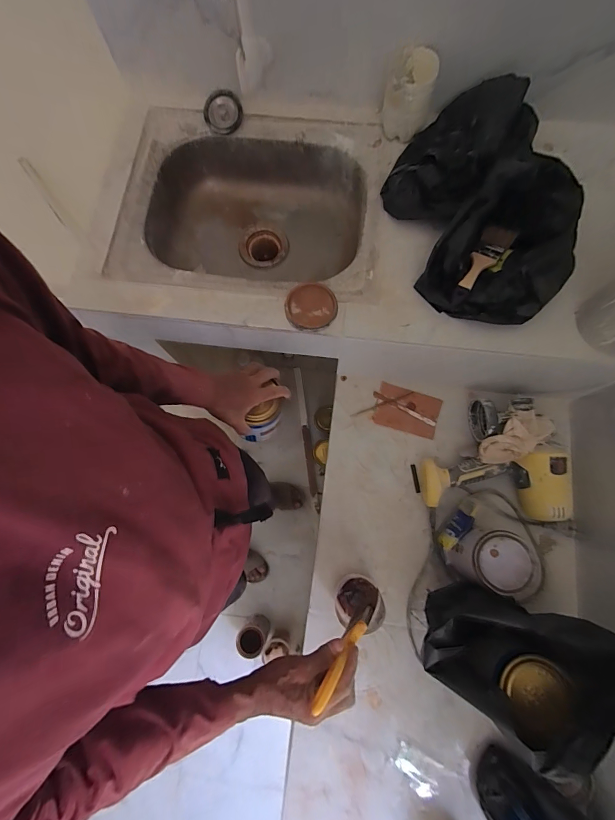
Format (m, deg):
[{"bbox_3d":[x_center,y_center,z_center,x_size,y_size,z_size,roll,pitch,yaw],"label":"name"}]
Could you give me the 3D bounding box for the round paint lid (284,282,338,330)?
[{"bbox_3d":[0.006,-0.180,0.605,0.086,0.012,0.080,0,76,1],"label":"round paint lid"}]

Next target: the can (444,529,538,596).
[{"bbox_3d":[0.314,0.259,0.611,0.098,0.123,0.094,0,76,1],"label":"can"}]

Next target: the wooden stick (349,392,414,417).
[{"bbox_3d":[0.164,-0.012,0.757,0.145,0.007,0.010,-19,76,-4],"label":"wooden stick"}]

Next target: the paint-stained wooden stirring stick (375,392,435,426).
[{"bbox_3d":[0.209,-0.003,0.753,0.142,0.005,0.015,29,78,8],"label":"paint-stained wooden stirring stick"}]

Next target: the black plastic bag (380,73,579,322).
[{"bbox_3d":[0.293,-0.360,0.585,0.268,0.129,0.434,-15,76,-3],"label":"black plastic bag"}]

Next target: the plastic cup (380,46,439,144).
[{"bbox_3d":[0.190,-0.583,0.656,0.091,0.108,0.088,0,76,1],"label":"plastic cup"}]

